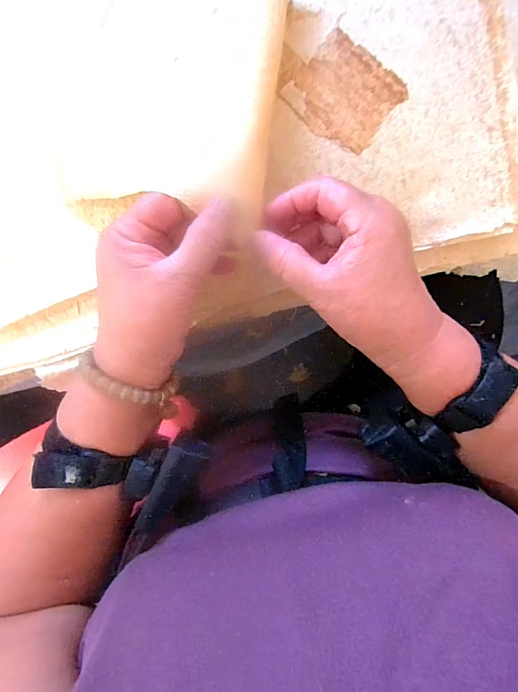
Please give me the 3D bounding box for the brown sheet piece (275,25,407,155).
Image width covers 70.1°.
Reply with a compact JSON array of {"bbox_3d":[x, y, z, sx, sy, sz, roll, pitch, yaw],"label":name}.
[{"bbox_3d":[0.071,-0.205,0.302,0.078,0.004,0.076,39,91,-6],"label":"brown sheet piece"}]

